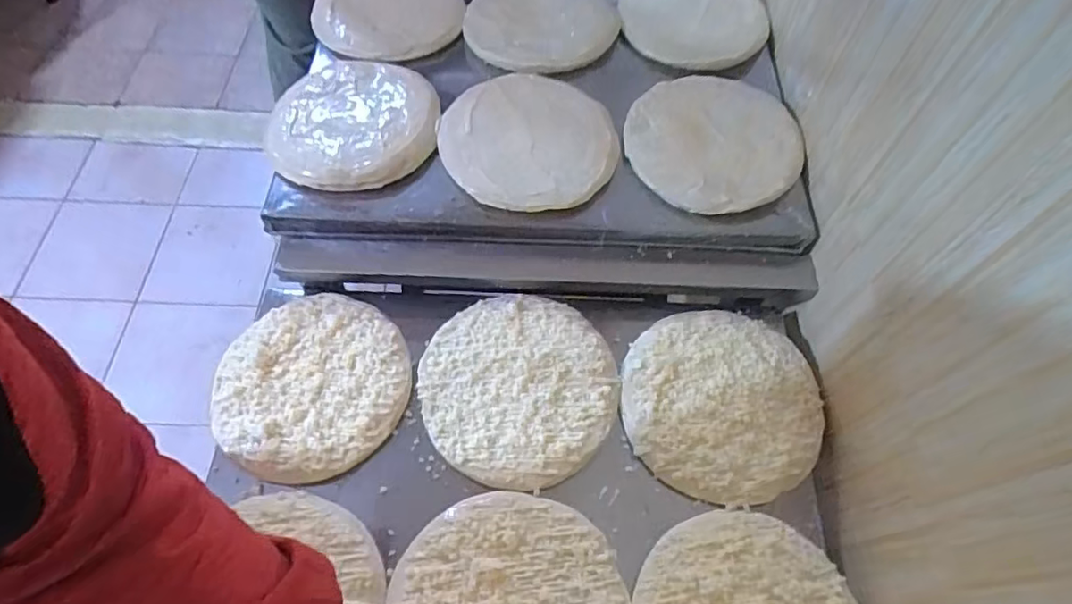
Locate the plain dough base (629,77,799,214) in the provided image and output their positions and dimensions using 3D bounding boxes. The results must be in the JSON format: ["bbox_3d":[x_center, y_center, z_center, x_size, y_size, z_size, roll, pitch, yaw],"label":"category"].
[{"bbox_3d":[0.205,-0.194,0.693,0.188,0.027,0.200,0,61,-1],"label":"plain dough base"}]

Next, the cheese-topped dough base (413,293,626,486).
[{"bbox_3d":[-0.018,0.082,0.609,0.194,0.013,0.203,0,61,-1],"label":"cheese-topped dough base"}]

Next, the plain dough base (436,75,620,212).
[{"bbox_3d":[-0.008,-0.192,0.690,0.202,0.026,0.201,1,59,-9],"label":"plain dough base"}]

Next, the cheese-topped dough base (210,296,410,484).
[{"bbox_3d":[-0.228,0.079,0.606,0.187,0.008,0.198,0,61,-1],"label":"cheese-topped dough base"}]

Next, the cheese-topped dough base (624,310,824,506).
[{"bbox_3d":[0.194,0.101,0.609,0.208,0.016,0.191,0,61,-1],"label":"cheese-topped dough base"}]

